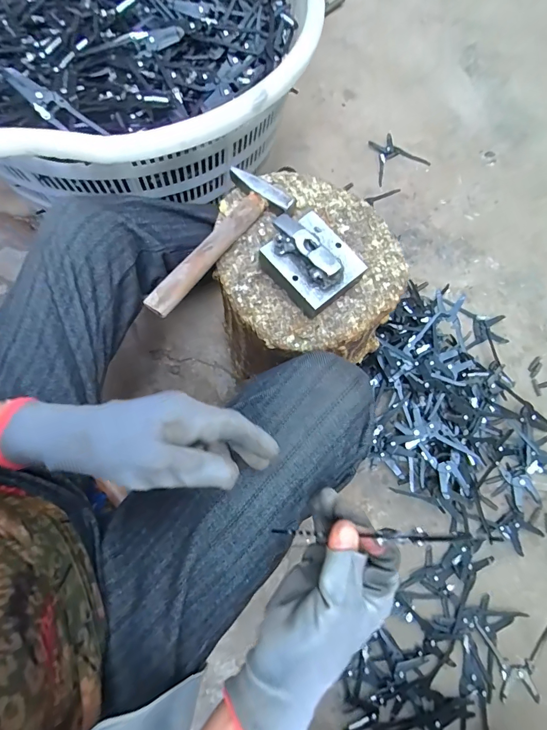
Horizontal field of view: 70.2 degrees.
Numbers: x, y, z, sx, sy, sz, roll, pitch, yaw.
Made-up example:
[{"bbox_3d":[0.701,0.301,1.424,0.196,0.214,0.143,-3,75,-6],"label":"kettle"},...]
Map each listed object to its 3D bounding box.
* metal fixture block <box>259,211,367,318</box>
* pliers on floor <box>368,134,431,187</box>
[{"bbox_3d":[0.040,-0.117,0.434,0.087,0.052,0.103,-39,77,-12],"label":"metal fixture block"},{"bbox_3d":[0.283,-0.498,0.933,0.141,0.011,0.124,-25,73,-7],"label":"pliers on floor"}]

